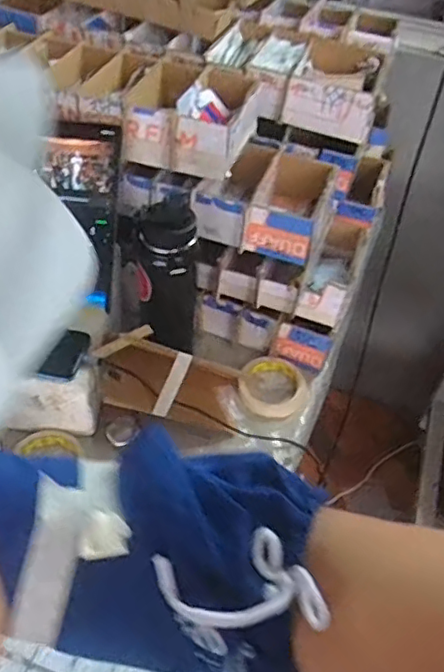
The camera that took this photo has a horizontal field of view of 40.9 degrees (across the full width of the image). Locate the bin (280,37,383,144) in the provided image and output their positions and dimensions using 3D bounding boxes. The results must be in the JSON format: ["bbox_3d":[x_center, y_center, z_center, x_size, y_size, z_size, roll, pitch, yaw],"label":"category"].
[{"bbox_3d":[0.179,-0.393,0.939,0.128,0.073,0.183,15,47,8],"label":"bin"}]

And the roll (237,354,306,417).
[{"bbox_3d":[0.074,0.073,0.862,0.098,0.023,0.102,3,47,-3],"label":"roll"}]

